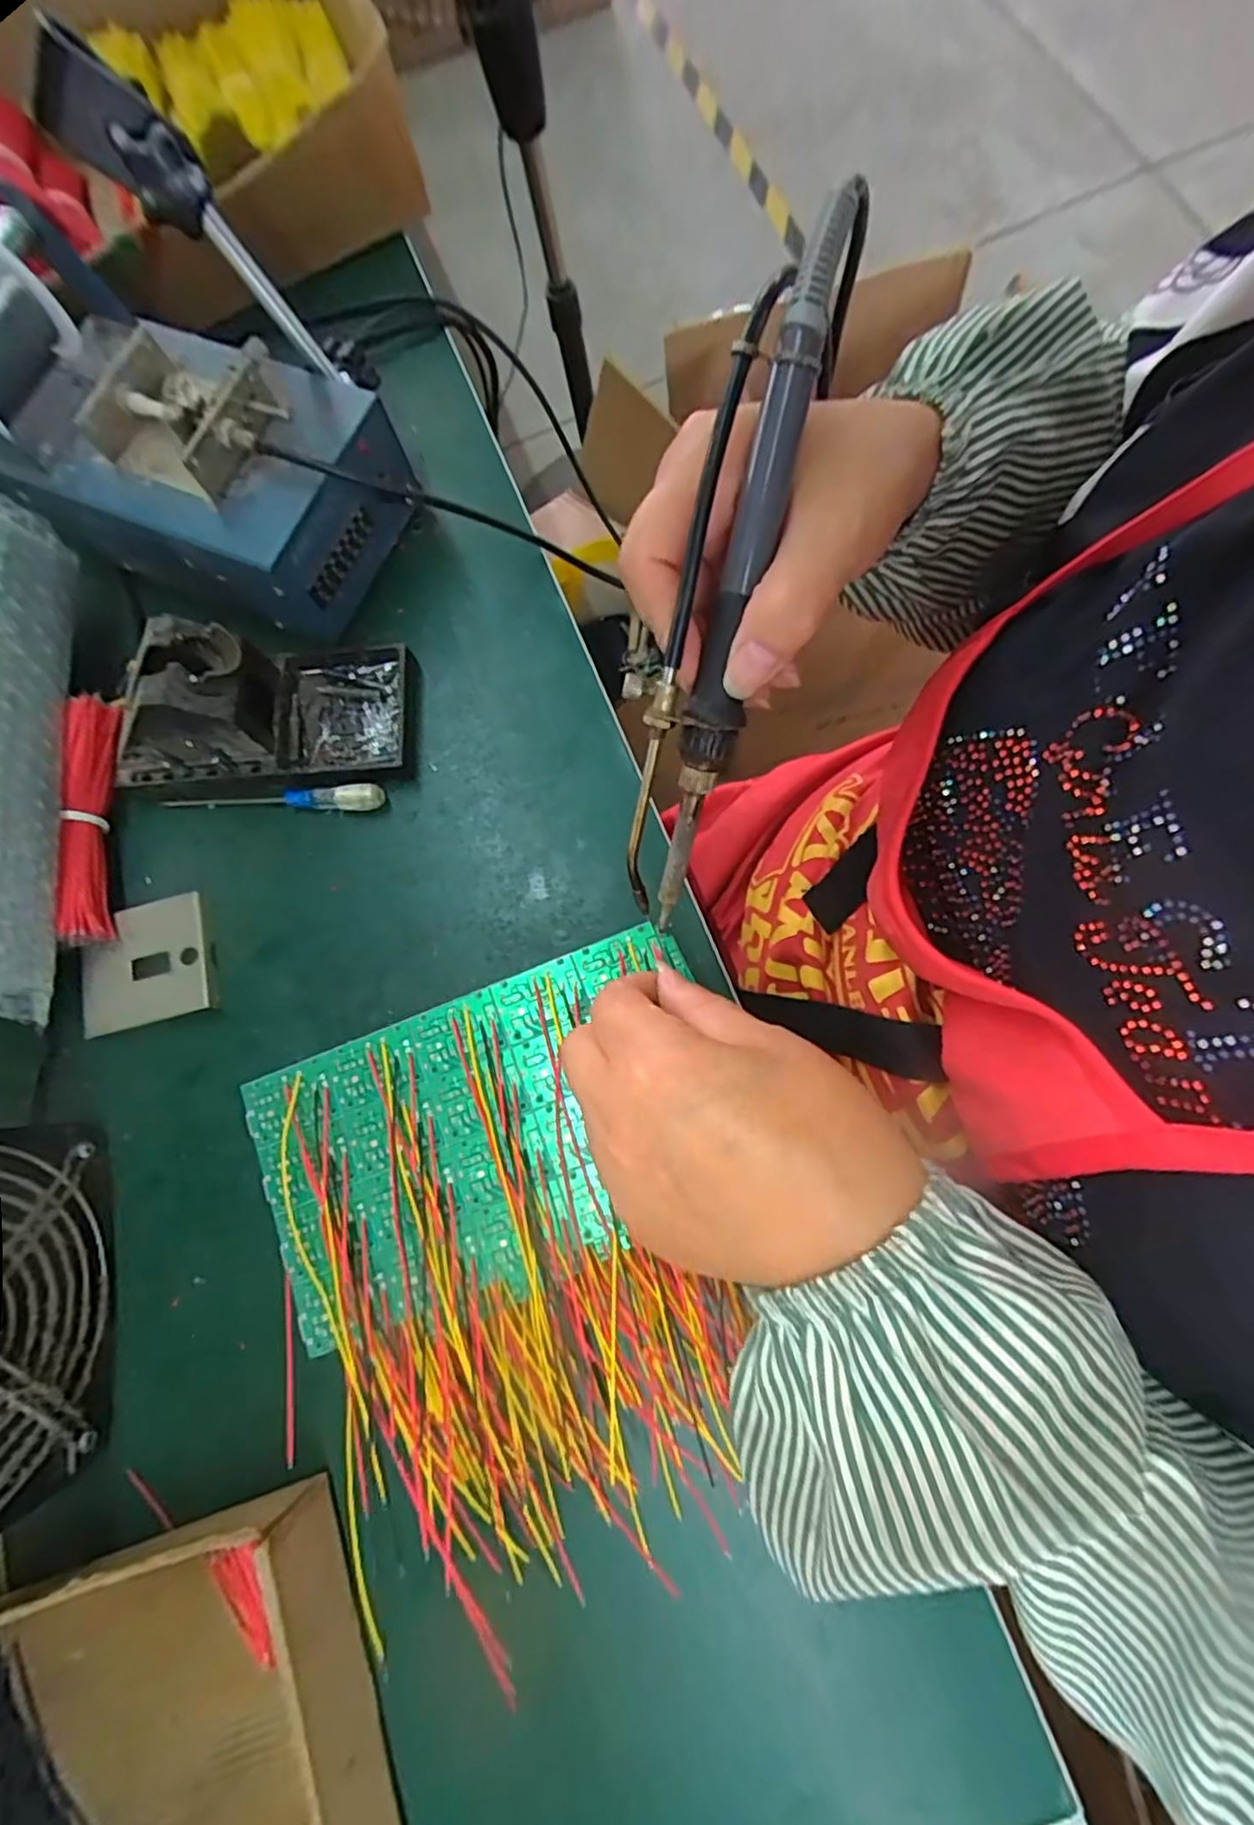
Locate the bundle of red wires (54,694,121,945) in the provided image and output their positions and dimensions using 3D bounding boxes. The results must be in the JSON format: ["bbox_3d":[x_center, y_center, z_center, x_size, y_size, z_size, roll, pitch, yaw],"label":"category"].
[{"bbox_3d":[-0.282,-0.049,0.352,0.020,0.025,0.132,-8,77,0],"label":"bundle of red wires"}]

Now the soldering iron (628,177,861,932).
[{"bbox_3d":[0.027,-0.088,0.203,0.027,0.020,0.202,14,115,5],"label":"soldering iron"}]

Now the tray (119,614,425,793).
[{"bbox_3d":[-0.200,-0.109,0.344,0.155,0.069,0.082,-4,77,3],"label":"tray"}]

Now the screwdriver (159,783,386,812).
[{"bbox_3d":[-0.193,-0.061,0.359,0.125,0.011,0.013,0,77,1],"label":"screwdriver"}]

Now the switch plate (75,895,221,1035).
[{"bbox_3d":[-0.246,0.026,0.342,0.061,0.010,0.062,-15,77,-2],"label":"switch plate"}]

